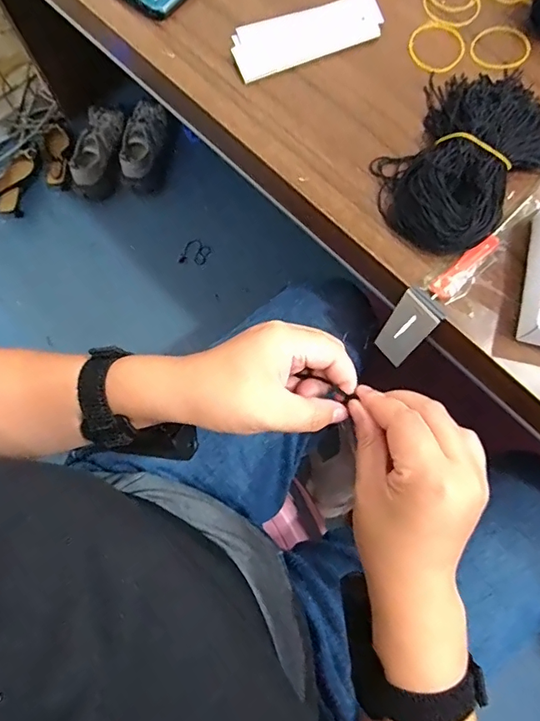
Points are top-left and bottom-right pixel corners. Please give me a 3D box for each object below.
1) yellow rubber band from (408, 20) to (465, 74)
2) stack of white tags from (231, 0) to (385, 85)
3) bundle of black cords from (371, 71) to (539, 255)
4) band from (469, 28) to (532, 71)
[{"bbox_3d":[0.144,-0.270,0.409,0.047,0.004,0.054,43,81,12],"label":"yellow rubber band"},{"bbox_3d":[0.032,-0.282,0.412,0.133,0.013,0.053,-20,75,-3],"label":"stack of white tags"},{"bbox_3d":[0.157,-0.158,0.361,0.122,0.034,0.177,31,78,10],"label":"bundle of black cords"},{"bbox_3d":[0.197,-0.267,0.406,0.051,0.004,0.046,-17,75,-2],"label":"band"}]

